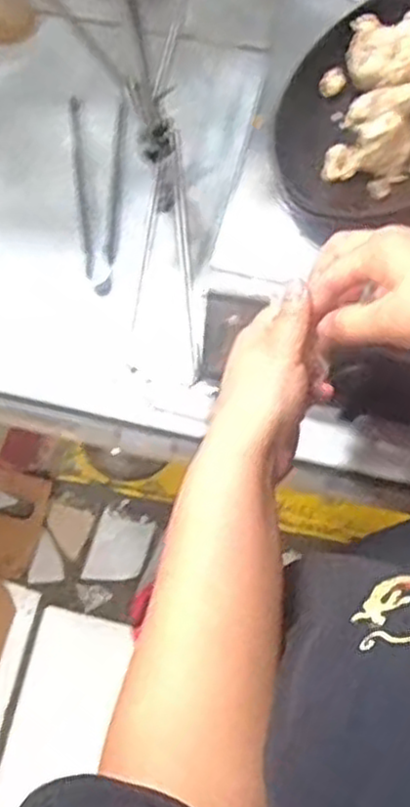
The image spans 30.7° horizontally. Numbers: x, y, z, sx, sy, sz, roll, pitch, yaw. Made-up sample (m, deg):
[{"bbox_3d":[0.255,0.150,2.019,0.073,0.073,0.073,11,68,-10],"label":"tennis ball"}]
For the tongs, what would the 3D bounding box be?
[{"bbox_3d":[-0.108,-0.201,0.706,0.056,0.018,0.191,2,75,3],"label":"tongs"}]

